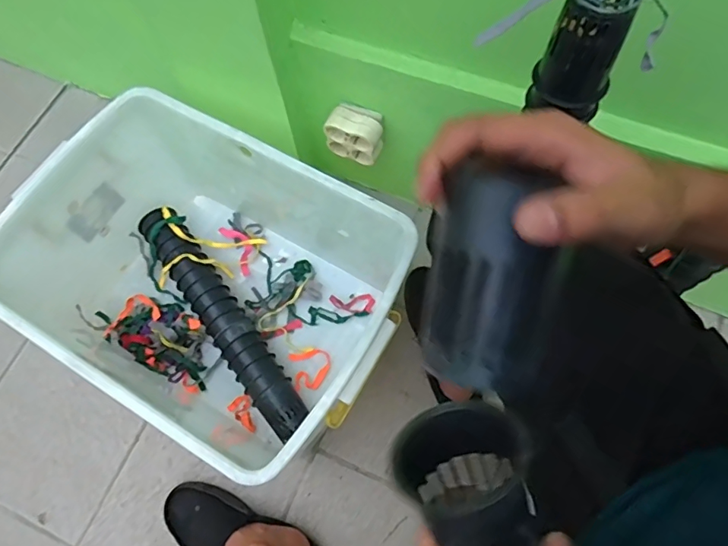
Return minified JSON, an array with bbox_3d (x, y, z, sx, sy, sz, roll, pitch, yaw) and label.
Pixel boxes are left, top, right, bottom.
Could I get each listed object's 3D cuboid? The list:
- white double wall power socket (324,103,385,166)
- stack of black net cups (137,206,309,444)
[{"bbox_3d":[-0.013,-0.237,0.833,0.094,0.086,0.054,22,71,11],"label":"white double wall power socket"},{"bbox_3d":[-0.246,0.081,0.858,0.078,0.070,0.493,-35,71,-11],"label":"stack of black net cups"}]

